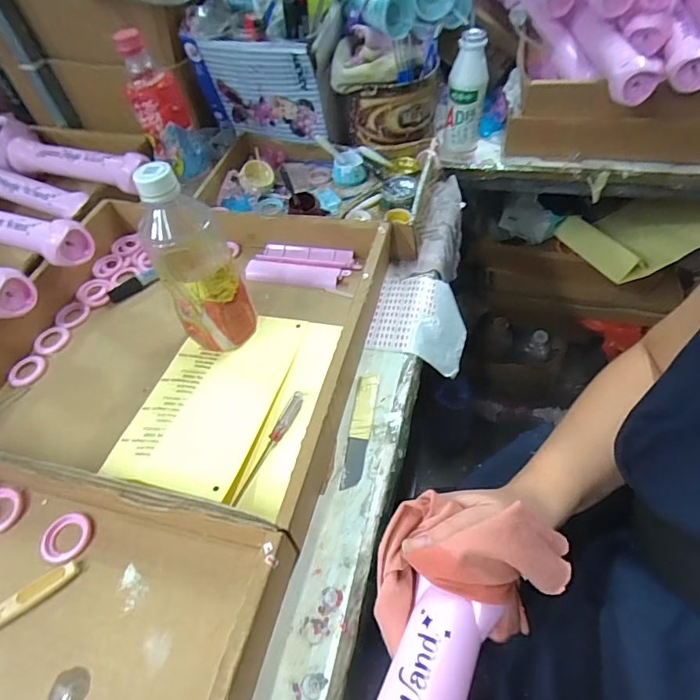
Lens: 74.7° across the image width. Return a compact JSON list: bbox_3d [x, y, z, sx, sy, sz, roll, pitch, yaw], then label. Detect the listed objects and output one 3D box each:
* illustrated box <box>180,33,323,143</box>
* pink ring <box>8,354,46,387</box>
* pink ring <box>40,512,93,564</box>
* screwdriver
[{"bbox_3d":[-0.123,-0.343,0.609,0.171,0.126,0.030,14,55,16],"label":"illustrated box"},{"bbox_3d":[-0.343,0.022,0.486,0.038,0.006,0.037,-2,53,2],"label":"pink ring"},{"bbox_3d":[-0.228,0.150,0.367,0.039,0.004,0.039,-2,53,2],"label":"pink ring"},{"bbox_3d":[-0.069,0.084,0.404,0.011,0.012,0.115,18,56,17],"label":"screwdriver"}]

